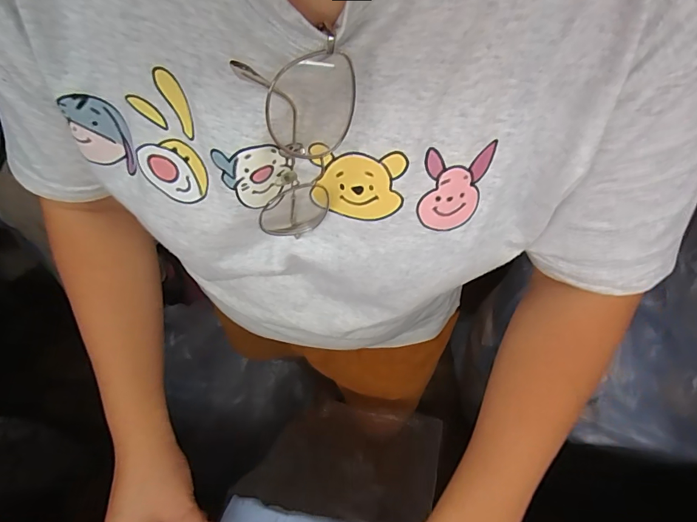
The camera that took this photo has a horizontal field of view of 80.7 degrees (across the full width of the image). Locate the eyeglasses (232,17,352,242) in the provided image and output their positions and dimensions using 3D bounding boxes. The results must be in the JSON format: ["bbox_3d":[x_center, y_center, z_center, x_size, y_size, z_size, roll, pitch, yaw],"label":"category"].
[{"bbox_3d":[-0.026,-0.061,0.230,0.055,0.120,0.027,-18,58,-14],"label":"eyeglasses"}]

